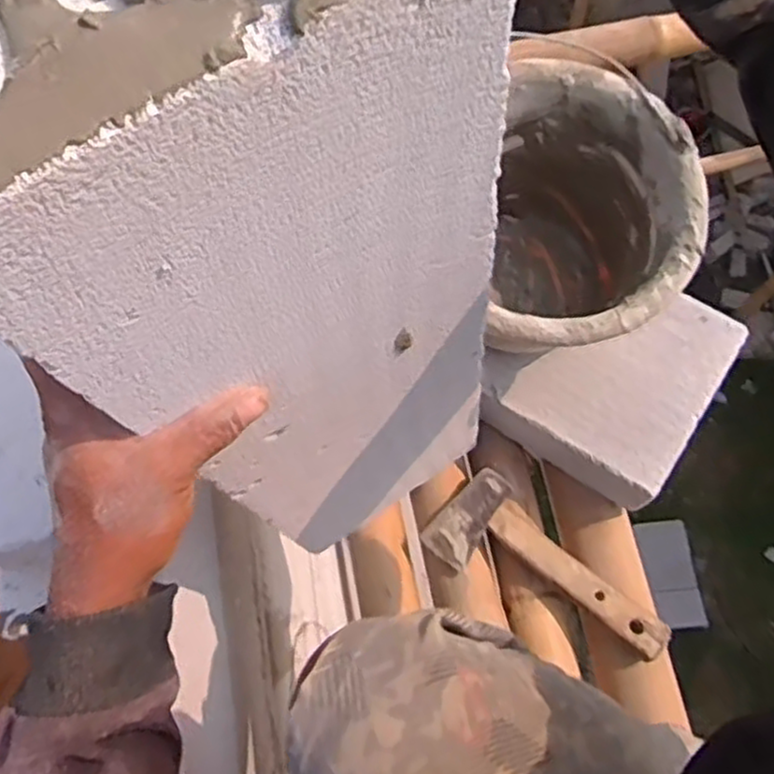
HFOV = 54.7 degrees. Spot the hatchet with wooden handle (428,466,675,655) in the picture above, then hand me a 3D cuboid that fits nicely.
[{"bbox_3d":[0.150,0.185,0.719,0.230,0.027,0.095,41,76,14],"label":"hatchet with wooden handle"}]

